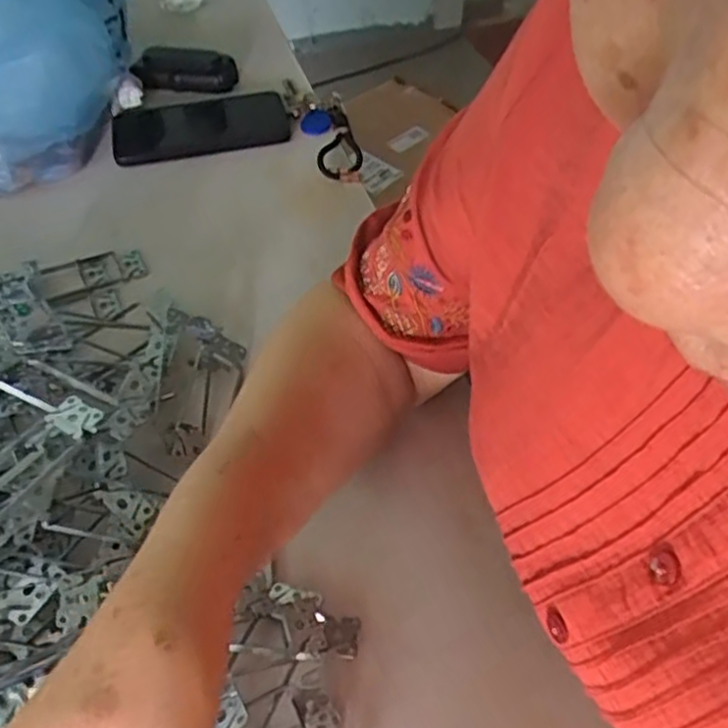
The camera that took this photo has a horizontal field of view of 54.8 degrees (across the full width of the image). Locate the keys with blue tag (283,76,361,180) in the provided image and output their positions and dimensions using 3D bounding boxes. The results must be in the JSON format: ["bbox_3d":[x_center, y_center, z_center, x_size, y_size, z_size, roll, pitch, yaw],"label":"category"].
[{"bbox_3d":[-0.039,-0.232,0.684,0.050,0.019,0.170,-13,52,-9],"label":"keys with blue tag"}]

